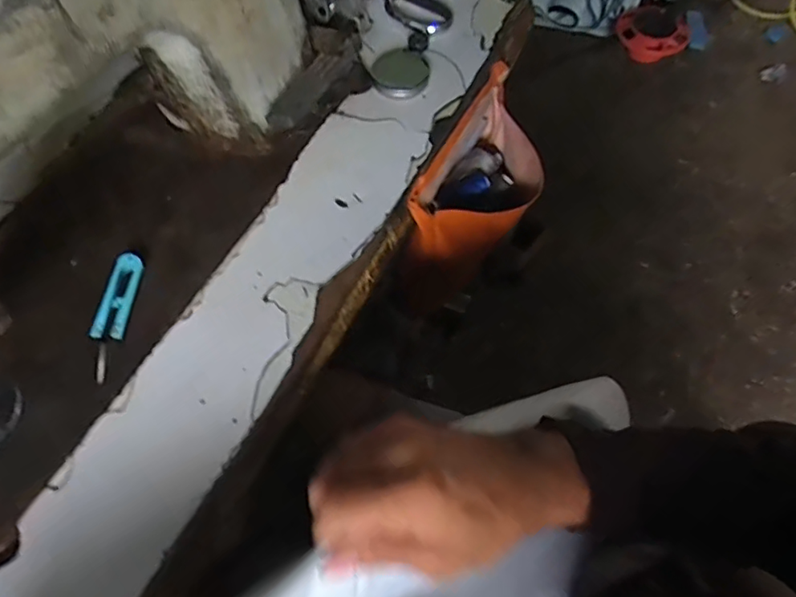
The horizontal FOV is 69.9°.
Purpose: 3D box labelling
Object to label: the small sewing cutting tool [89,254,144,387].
[{"bbox_3d":[-0.216,0.011,0.430,0.027,0.006,0.102,2,61,3],"label":"small sewing cutting tool"}]

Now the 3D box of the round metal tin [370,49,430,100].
[{"bbox_3d":[0.002,-0.218,0.541,0.053,0.011,0.063,-6,61,-1],"label":"round metal tin"}]

